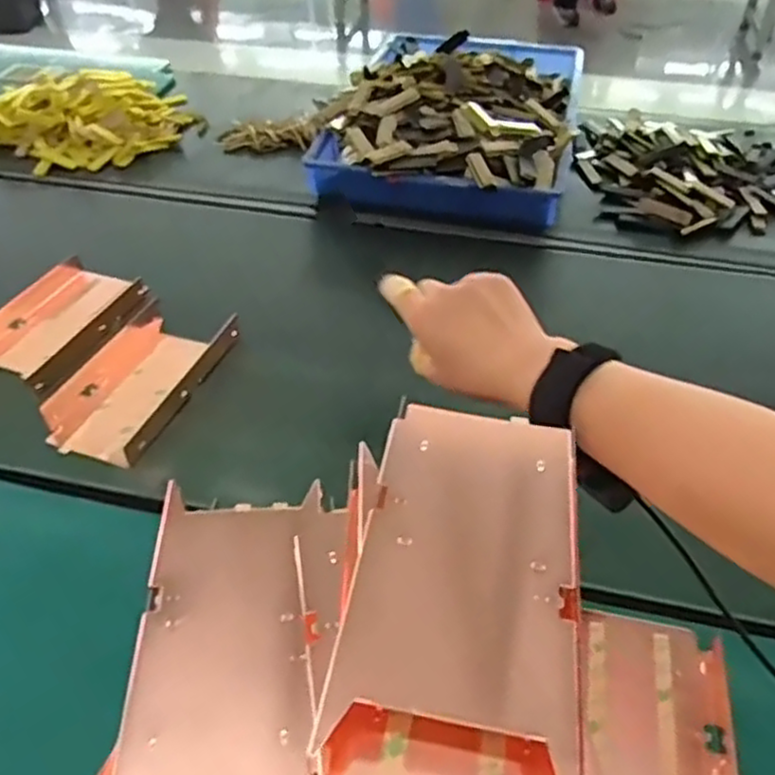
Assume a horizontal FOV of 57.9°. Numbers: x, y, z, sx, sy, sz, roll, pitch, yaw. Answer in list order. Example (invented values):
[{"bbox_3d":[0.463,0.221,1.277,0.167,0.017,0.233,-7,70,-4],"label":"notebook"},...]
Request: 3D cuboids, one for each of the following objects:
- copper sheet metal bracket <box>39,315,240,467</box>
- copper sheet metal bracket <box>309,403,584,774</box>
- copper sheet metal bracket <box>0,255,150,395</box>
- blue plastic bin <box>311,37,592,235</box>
[{"bbox_3d":[-0.212,-0.007,0.589,0.104,0.026,0.161,16,45,15],"label":"copper sheet metal bracket"},{"bbox_3d":[0.032,0.076,0.275,0.081,0.027,0.163,9,43,8],"label":"copper sheet metal bracket"},{"bbox_3d":[-0.308,-0.060,0.644,0.113,0.018,0.157,15,44,14],"label":"copper sheet metal bracket"},{"bbox_3d":[0.092,-0.349,0.882,0.284,0.087,0.404,12,44,11],"label":"blue plastic bin"}]

